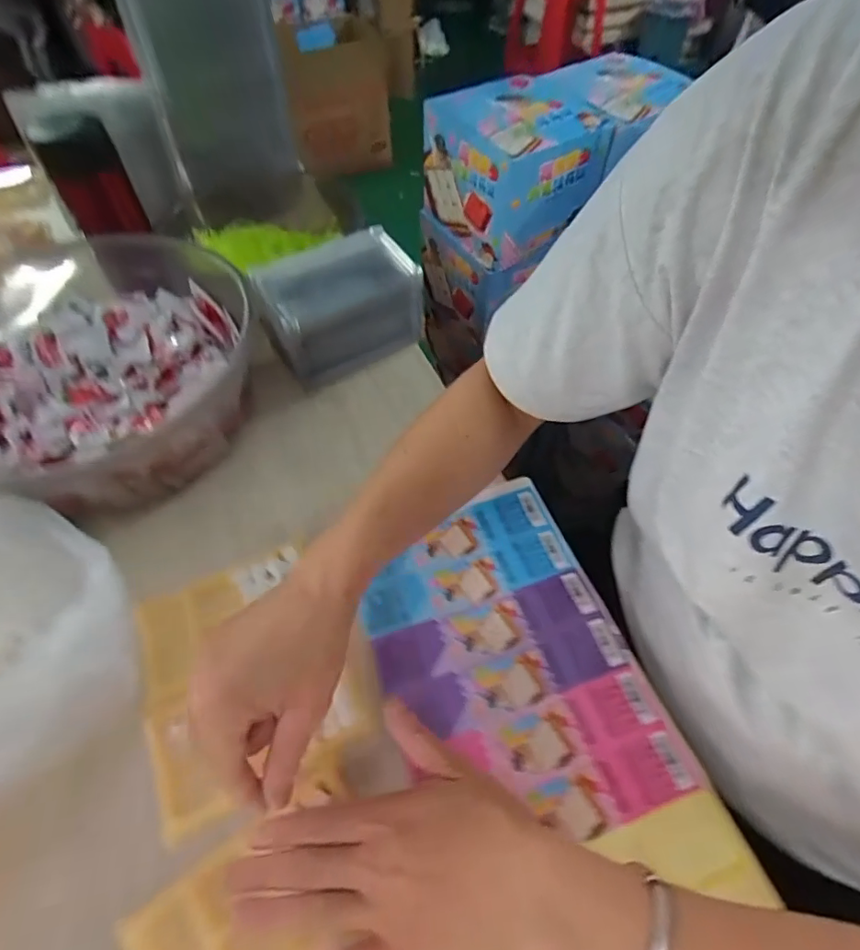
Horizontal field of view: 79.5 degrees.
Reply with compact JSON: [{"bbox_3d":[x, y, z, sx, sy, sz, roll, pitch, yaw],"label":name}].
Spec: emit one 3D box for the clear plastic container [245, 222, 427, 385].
[{"bbox_3d":[-0.085,-0.159,0.506,0.146,0.095,0.083,-26,59,-17],"label":"clear plastic container"}]

